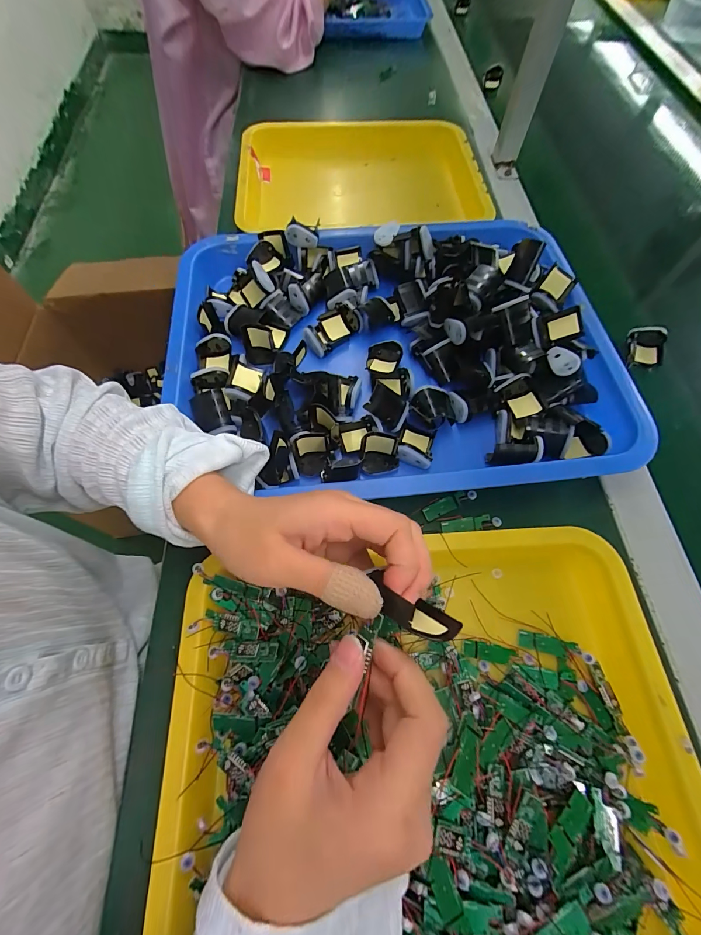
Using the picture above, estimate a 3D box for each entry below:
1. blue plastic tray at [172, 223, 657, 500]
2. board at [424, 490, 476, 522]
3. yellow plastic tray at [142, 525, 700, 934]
[{"bbox_3d":[0.044,-0.128,0.368,0.445,0.055,0.336,-5,66,-3],"label":"blue plastic tray"},{"bbox_3d":[0.090,0.033,0.320,0.053,0.005,0.013,-23,68,-10],"label":"board"},{"bbox_3d":[0.059,0.179,0.232,0.356,0.037,0.263,-4,66,-2],"label":"yellow plastic tray"}]

